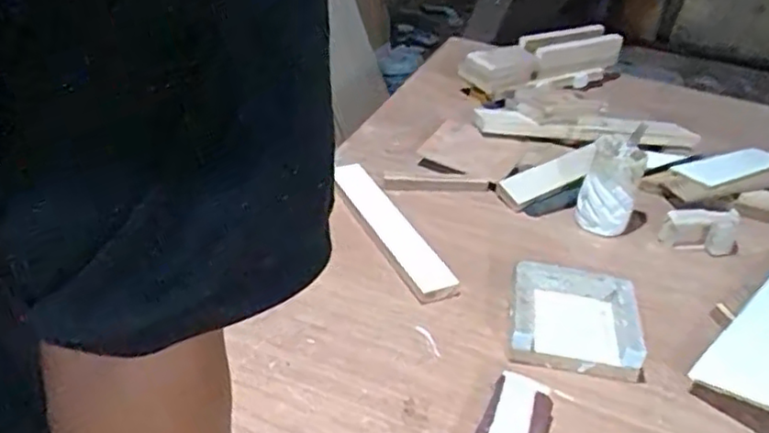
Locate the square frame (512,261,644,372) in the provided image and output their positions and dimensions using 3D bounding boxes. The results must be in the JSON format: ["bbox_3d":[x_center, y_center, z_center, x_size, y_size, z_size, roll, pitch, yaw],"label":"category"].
[{"bbox_3d":[0.187,0.101,0.665,0.122,0.042,0.115,10,36,7],"label":"square frame"}]

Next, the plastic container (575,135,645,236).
[{"bbox_3d":[0.278,-0.038,0.819,0.065,0.100,0.073,17,38,17],"label":"plastic container"}]

